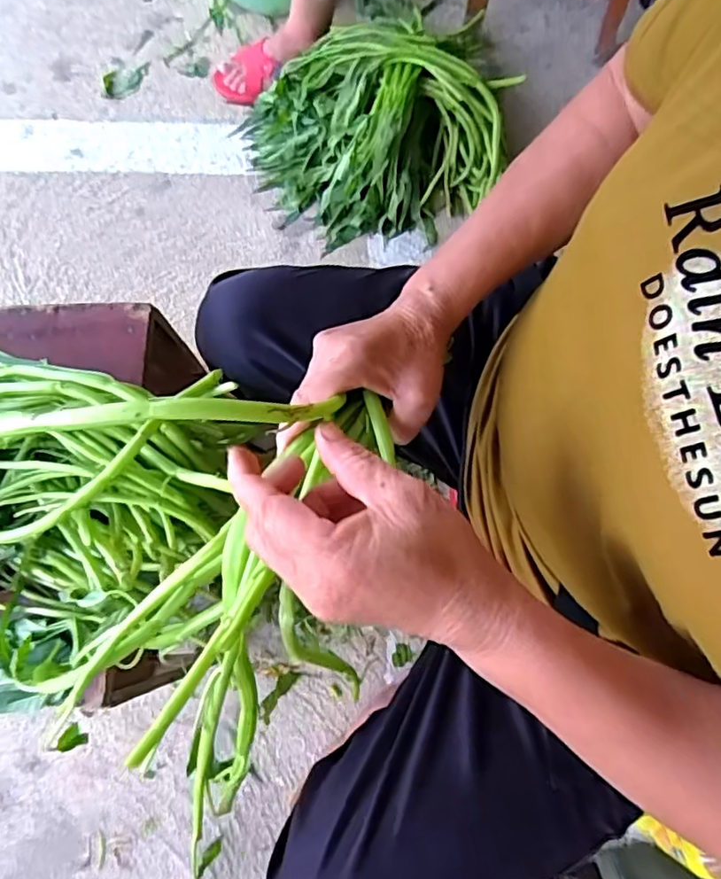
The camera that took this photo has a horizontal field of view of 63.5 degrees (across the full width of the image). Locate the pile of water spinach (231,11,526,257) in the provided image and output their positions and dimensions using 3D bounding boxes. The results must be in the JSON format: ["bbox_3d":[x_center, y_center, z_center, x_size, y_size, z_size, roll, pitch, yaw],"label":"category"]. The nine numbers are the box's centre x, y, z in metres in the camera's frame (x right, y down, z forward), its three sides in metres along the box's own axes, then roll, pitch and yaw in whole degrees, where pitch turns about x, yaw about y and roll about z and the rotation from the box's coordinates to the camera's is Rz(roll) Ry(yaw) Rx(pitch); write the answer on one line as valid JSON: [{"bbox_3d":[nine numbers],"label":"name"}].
[{"bbox_3d":[0.019,-0.525,0.999,0.434,0.174,0.298,-4,75,-2],"label":"pile of water spinach"}]

